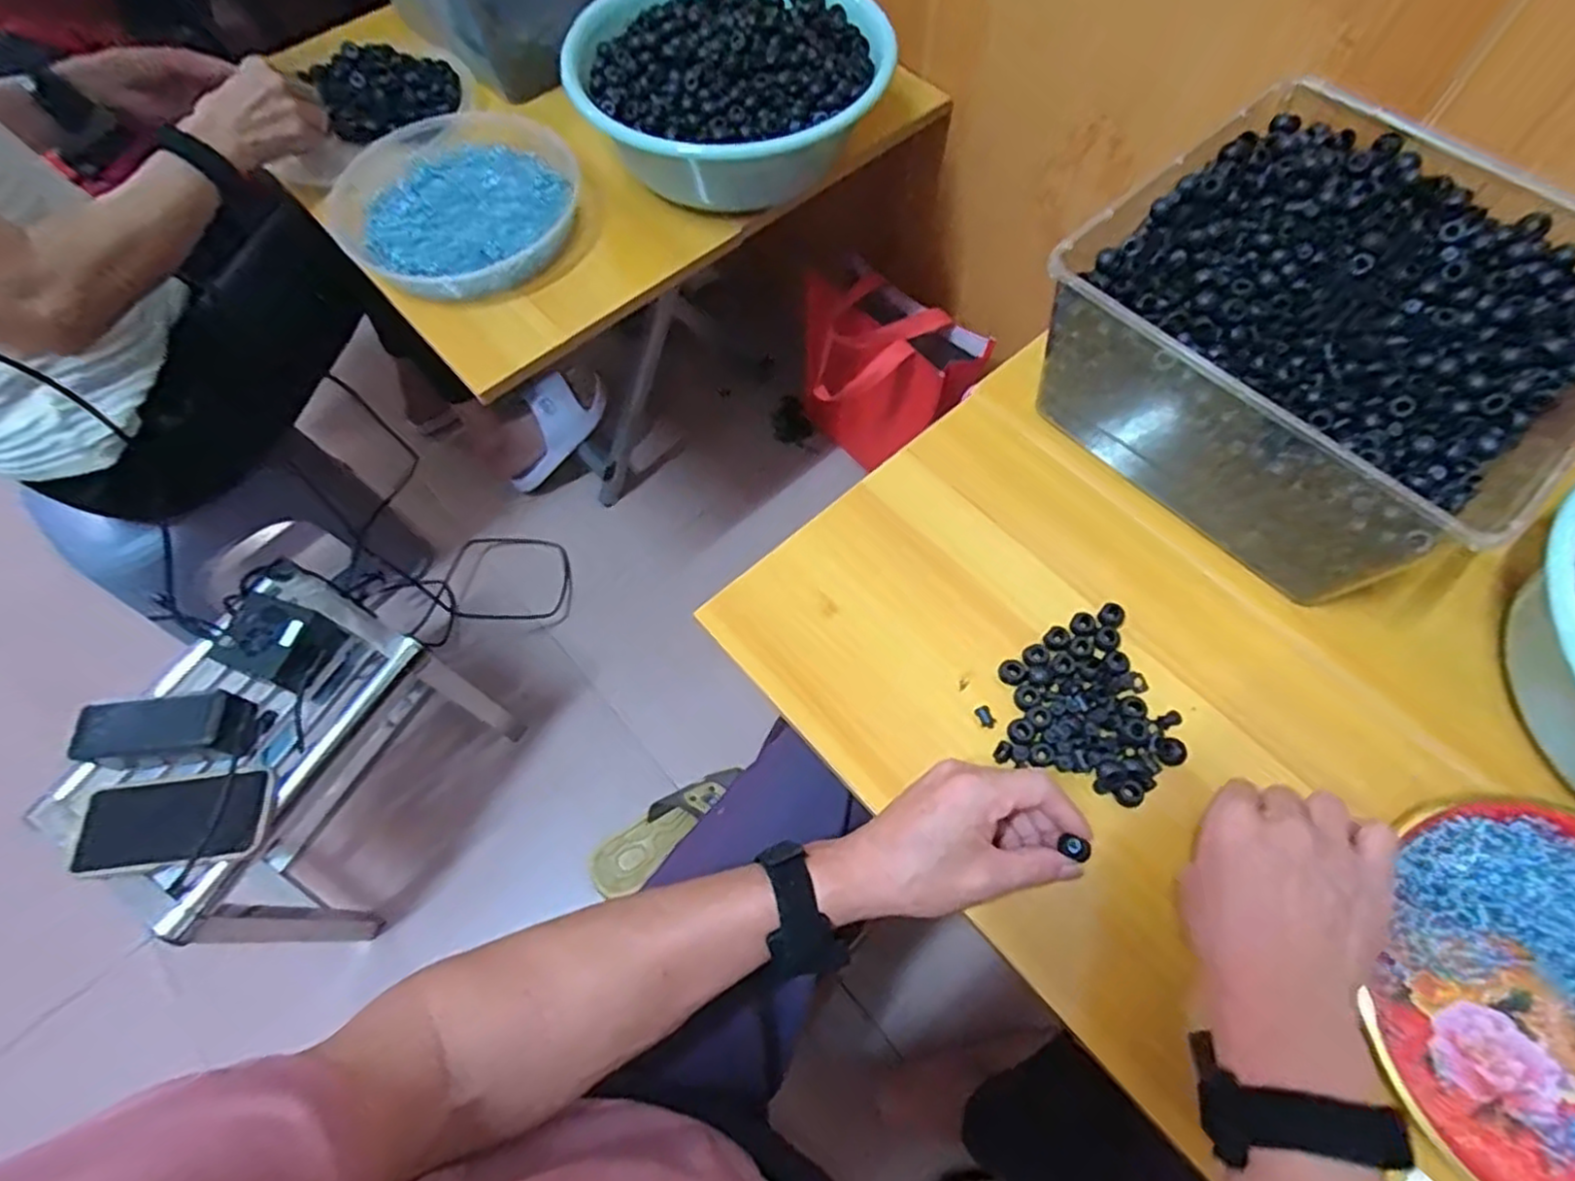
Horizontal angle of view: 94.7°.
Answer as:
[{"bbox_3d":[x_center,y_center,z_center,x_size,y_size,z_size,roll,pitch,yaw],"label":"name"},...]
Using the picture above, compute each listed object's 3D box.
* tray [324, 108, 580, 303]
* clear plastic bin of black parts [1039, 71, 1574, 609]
[{"bbox_3d":[-0.325,-0.384,0.713,0.229,0.060,0.250,-35,69,-13],"label":"tray"},{"bbox_3d":[0.378,-0.180,0.520,0.285,0.124,0.293,-41,70,-15],"label":"clear plastic bin of black parts"}]

